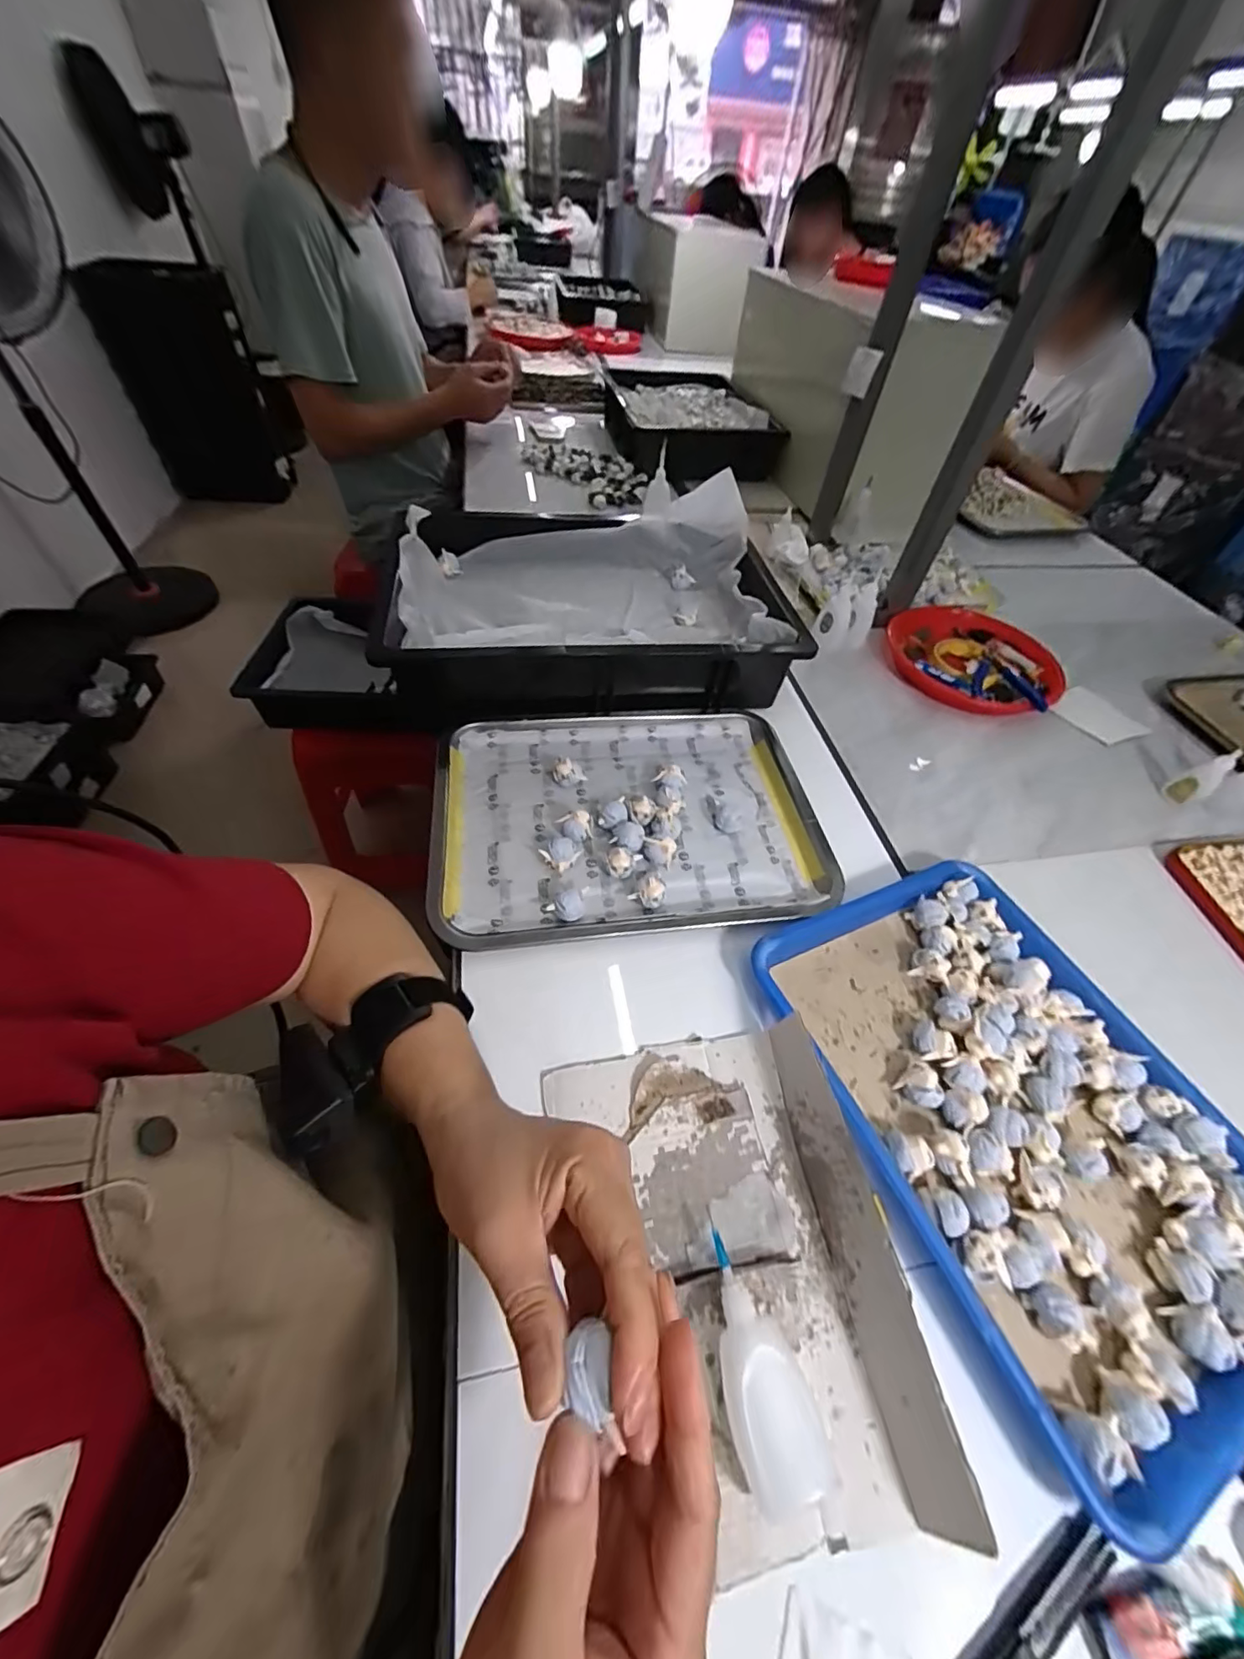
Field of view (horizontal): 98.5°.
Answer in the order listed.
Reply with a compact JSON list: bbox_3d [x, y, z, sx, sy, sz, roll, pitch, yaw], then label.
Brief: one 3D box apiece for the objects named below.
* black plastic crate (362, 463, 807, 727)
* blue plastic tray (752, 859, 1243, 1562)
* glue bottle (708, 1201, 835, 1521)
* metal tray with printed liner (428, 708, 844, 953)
[{"bbox_3d":[-0.047,-0.300,0.670,0.440,0.124,0.384,-4,51,-7],"label":"black plastic crate"},{"bbox_3d":[0.267,0.183,0.366,0.232,0.031,0.326,-19,55,-18],"label":"blue plastic tray"},{"bbox_3d":[0.066,0.275,0.281,0.043,0.027,0.106,-14,53,-15],"label":"glue bottle"},{"bbox_3d":[0.006,-0.018,0.511,0.349,0.030,0.269,-5,52,-8],"label":"metal tray with printed liner"}]

